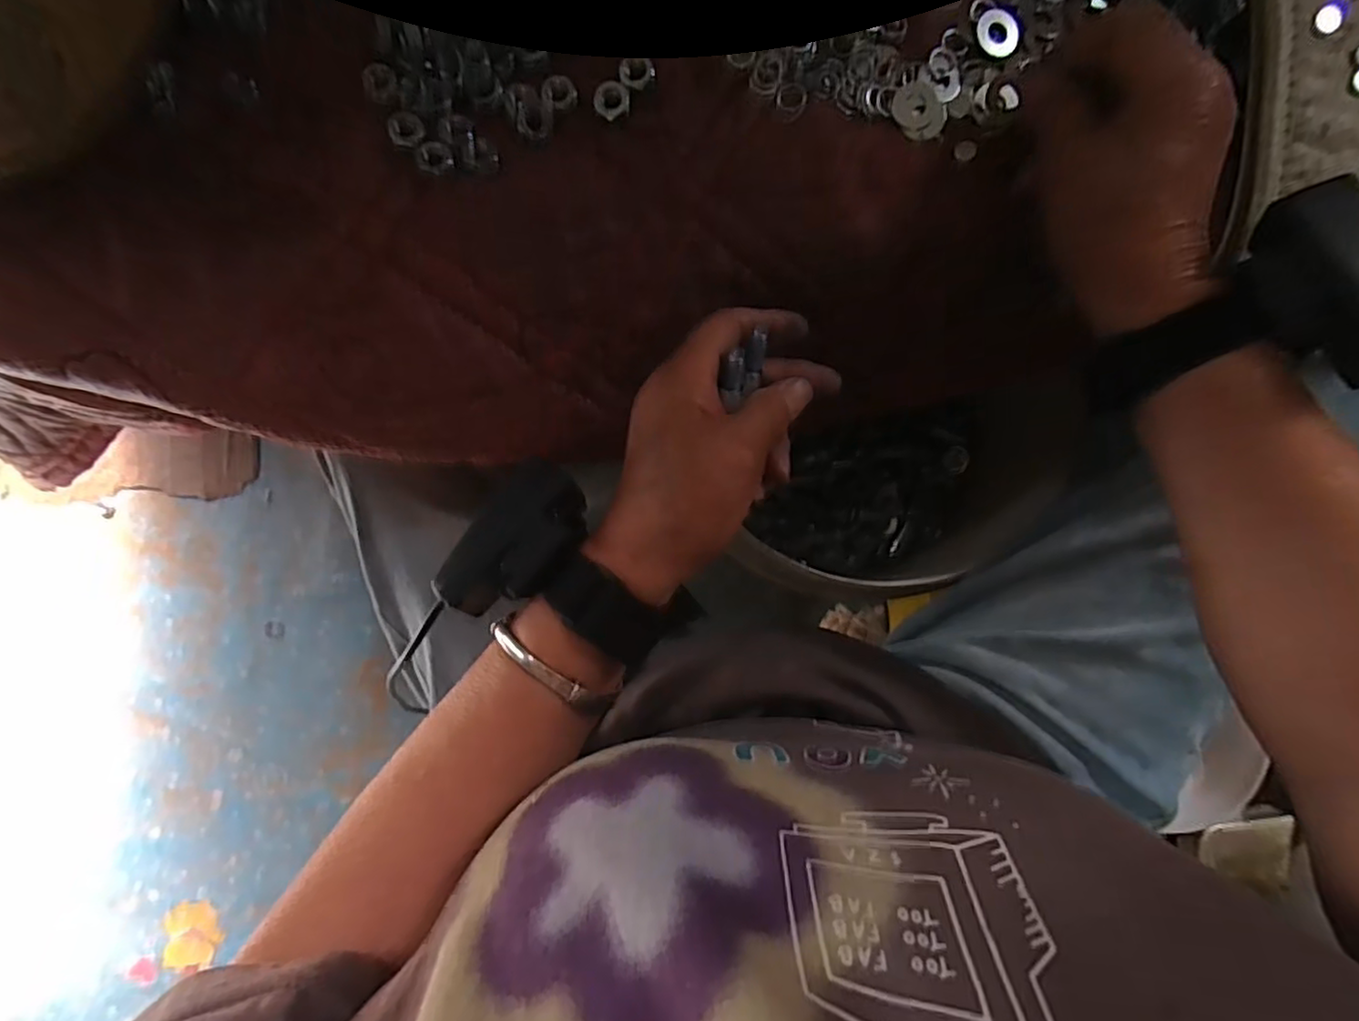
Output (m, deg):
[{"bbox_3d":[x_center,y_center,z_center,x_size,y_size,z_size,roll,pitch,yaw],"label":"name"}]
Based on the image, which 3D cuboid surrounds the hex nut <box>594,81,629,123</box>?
[{"bbox_3d":[-0.031,-0.188,0.297,0.016,0.006,0.016,-6,86,-1],"label":"hex nut"}]

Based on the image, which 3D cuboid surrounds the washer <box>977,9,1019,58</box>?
[{"bbox_3d":[0.153,-0.229,0.310,0.021,0.004,0.020,0,85,-1],"label":"washer"}]

